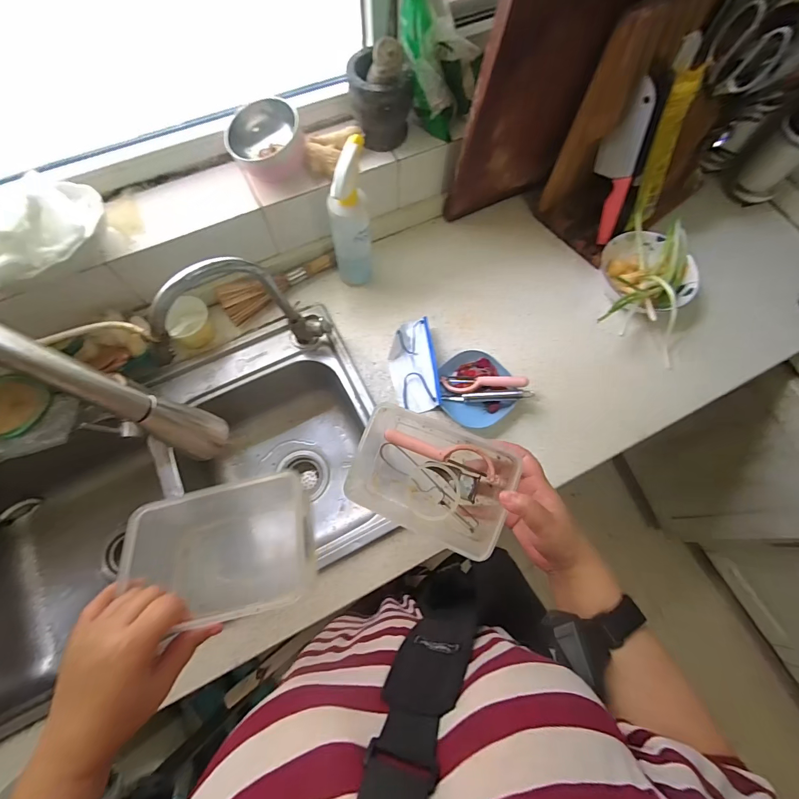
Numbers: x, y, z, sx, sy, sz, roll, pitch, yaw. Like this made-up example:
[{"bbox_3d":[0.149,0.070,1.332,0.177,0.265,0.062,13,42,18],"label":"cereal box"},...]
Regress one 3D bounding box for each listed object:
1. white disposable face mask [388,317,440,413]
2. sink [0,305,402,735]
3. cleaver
[{"bbox_3d":[0.024,-0.063,0.689,0.077,0.044,0.164,-7,70,-3],"label":"white disposable face mask"},{"bbox_3d":[-0.406,0.202,0.729,0.774,0.235,0.428,-23,72,-9],"label":"sink"},{"bbox_3d":[0.390,-0.413,0.702,0.020,0.260,0.073,-31,52,-11],"label":"cleaver"}]

